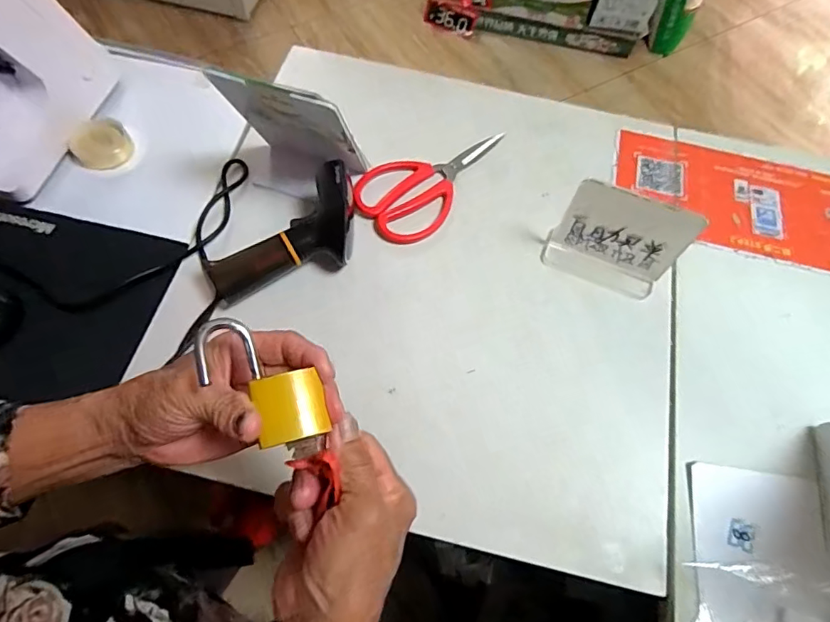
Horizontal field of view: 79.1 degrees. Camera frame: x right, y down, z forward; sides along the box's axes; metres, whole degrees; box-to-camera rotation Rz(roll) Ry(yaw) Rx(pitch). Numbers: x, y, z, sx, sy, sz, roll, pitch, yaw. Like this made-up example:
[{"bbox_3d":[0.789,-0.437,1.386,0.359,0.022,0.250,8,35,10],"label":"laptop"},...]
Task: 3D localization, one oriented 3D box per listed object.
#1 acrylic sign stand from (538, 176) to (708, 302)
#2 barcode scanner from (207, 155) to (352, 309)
[{"bbox_3d":[0.187,-0.063,0.465,0.113,0.099,0.038,23,66,7],"label":"acrylic sign stand"},{"bbox_3d":[-0.114,-0.059,0.473,0.161,0.061,0.081,-36,71,-3],"label":"barcode scanner"}]

